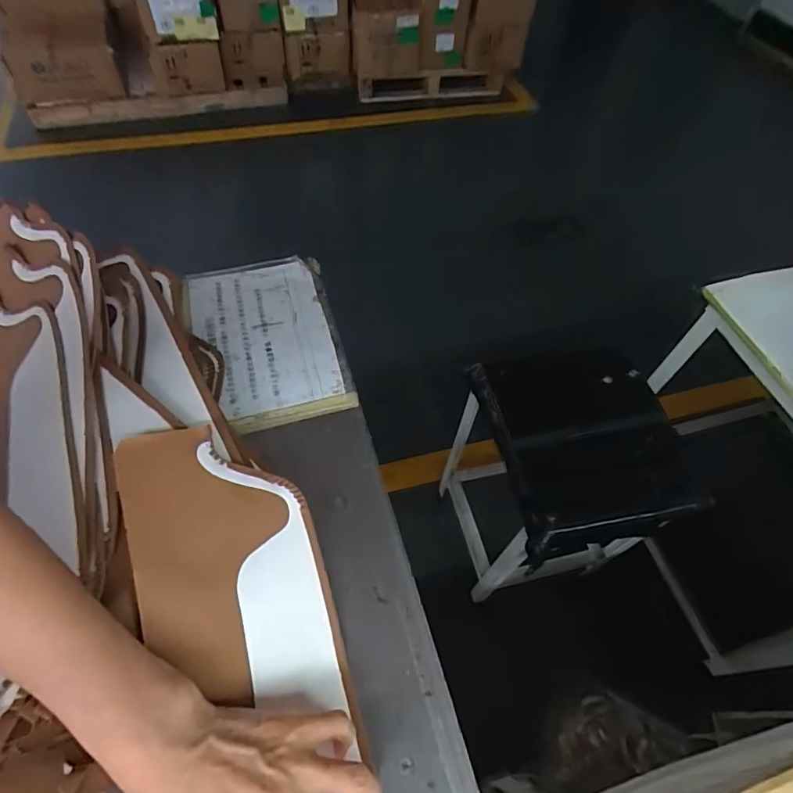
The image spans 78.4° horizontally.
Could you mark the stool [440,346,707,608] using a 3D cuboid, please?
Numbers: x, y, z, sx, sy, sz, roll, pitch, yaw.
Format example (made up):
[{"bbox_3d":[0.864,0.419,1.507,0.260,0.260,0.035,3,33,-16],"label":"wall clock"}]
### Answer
[{"bbox_3d":[0.333,0.185,1.064,0.345,0.477,0.357,-8,57,-9],"label":"stool"}]

